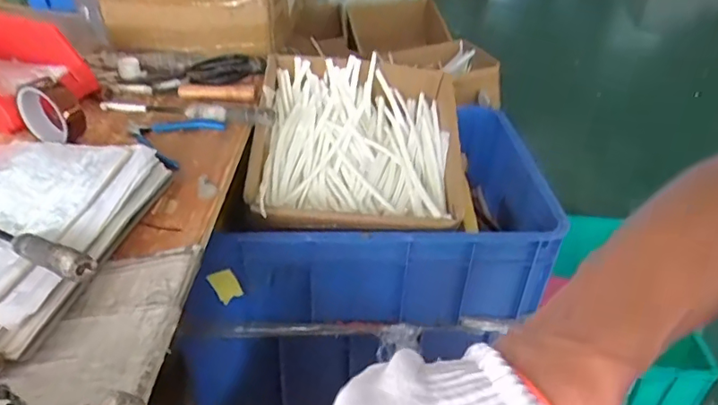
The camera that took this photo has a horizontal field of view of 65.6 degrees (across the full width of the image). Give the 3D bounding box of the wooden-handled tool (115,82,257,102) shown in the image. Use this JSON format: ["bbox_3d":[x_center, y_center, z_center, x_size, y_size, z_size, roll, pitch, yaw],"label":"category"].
[{"bbox_3d":[-0.278,-0.185,0.895,0.228,0.022,0.026,6,37,4],"label":"wooden-handled tool"}]

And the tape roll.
[{"bbox_3d":[-0.411,-0.120,0.744,0.087,0.092,0.032,19,39,20],"label":"tape roll"}]

